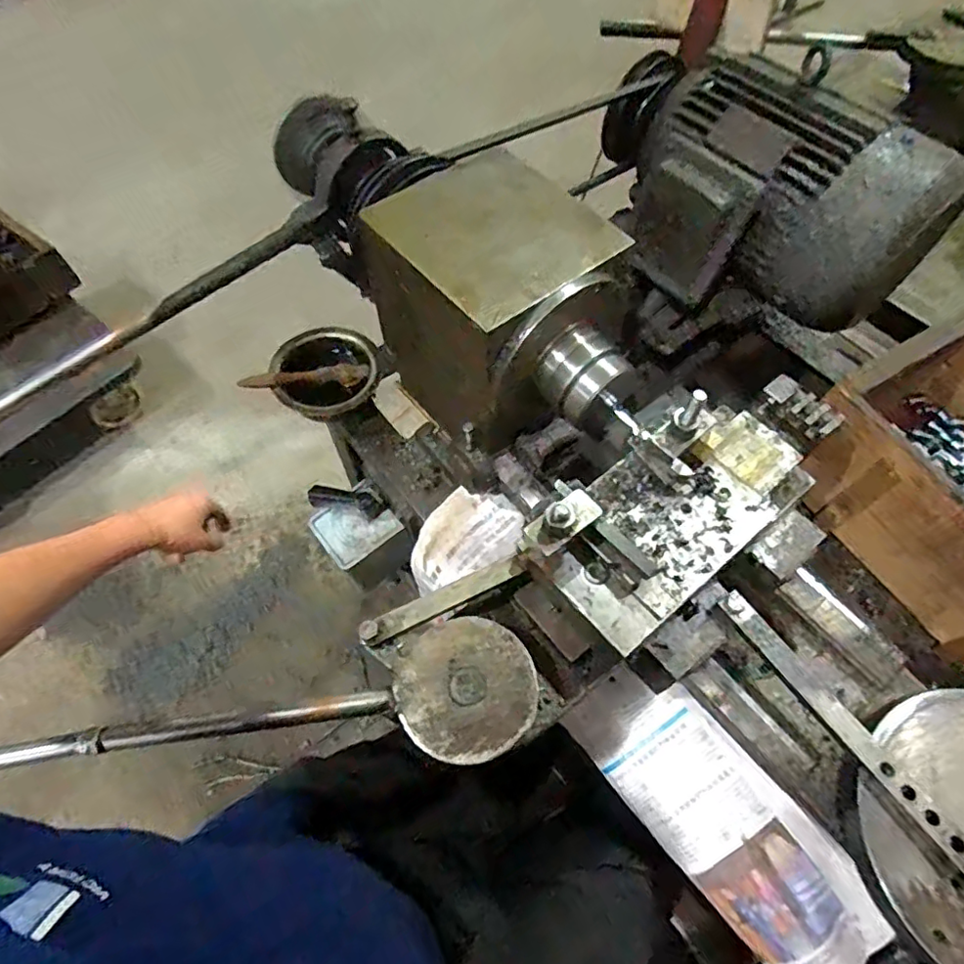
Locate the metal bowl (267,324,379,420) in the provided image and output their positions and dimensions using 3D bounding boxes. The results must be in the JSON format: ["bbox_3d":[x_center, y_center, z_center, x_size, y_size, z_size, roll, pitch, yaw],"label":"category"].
[{"bbox_3d":[-0.194,-0.133,0.728,0.125,0.039,0.131,0,60,0],"label":"metal bowl"}]

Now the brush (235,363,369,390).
[{"bbox_3d":[-0.215,-0.129,0.711,0.147,0.034,0.024,-14,62,-9],"label":"brush"}]

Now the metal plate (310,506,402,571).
[{"bbox_3d":[-0.158,0.056,0.726,0.091,0.012,0.078,-38,93,-13],"label":"metal plate"}]

